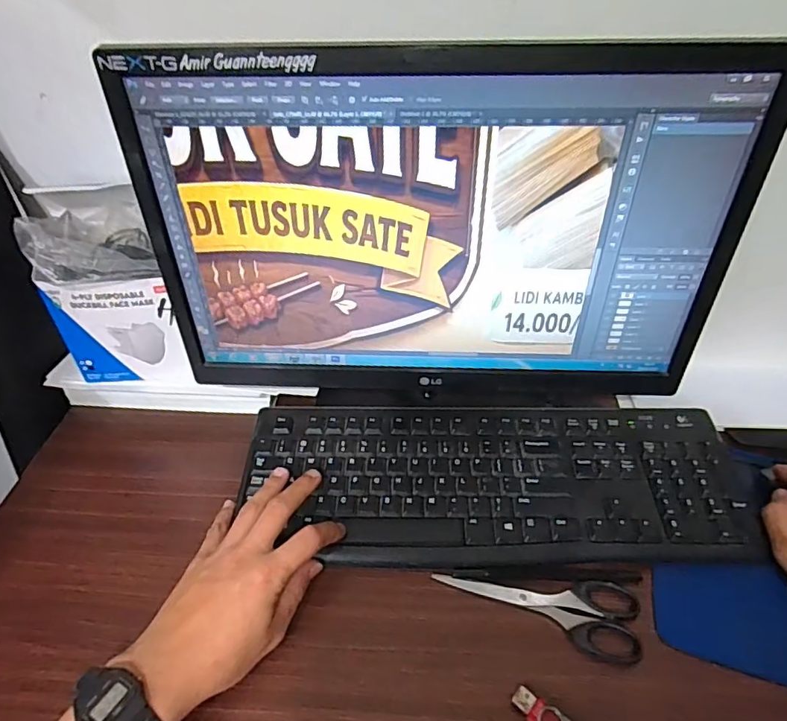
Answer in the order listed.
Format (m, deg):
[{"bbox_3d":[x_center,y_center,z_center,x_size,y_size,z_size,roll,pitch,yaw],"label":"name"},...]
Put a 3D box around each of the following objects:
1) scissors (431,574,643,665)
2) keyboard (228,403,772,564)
[{"bbox_3d":[0.109,0.191,0.390,0.151,0.007,0.056,4,43,5],"label":"scissors"},{"bbox_3d":[0.085,0.107,0.462,0.427,0.027,0.150,2,42,4],"label":"keyboard"}]

